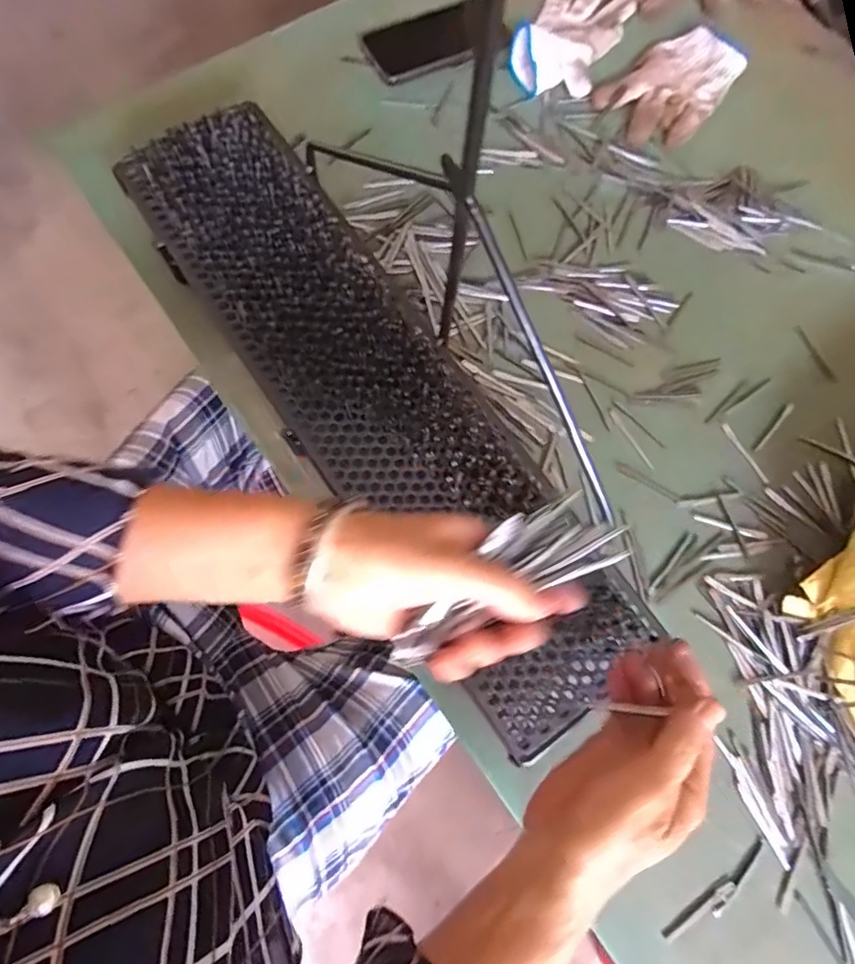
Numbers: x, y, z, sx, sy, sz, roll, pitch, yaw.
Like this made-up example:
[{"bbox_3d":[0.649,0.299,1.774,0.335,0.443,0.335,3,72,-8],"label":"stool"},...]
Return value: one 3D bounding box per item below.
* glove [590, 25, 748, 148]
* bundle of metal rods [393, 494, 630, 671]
[{"bbox_3d":[0.281,-0.449,0.614,0.169,0.016,0.108,-40,80,-11],"label":"glove"},{"bbox_3d":[0.040,0.049,0.280,0.134,0.031,0.043,-28,78,-13],"label":"bundle of metal rods"}]

